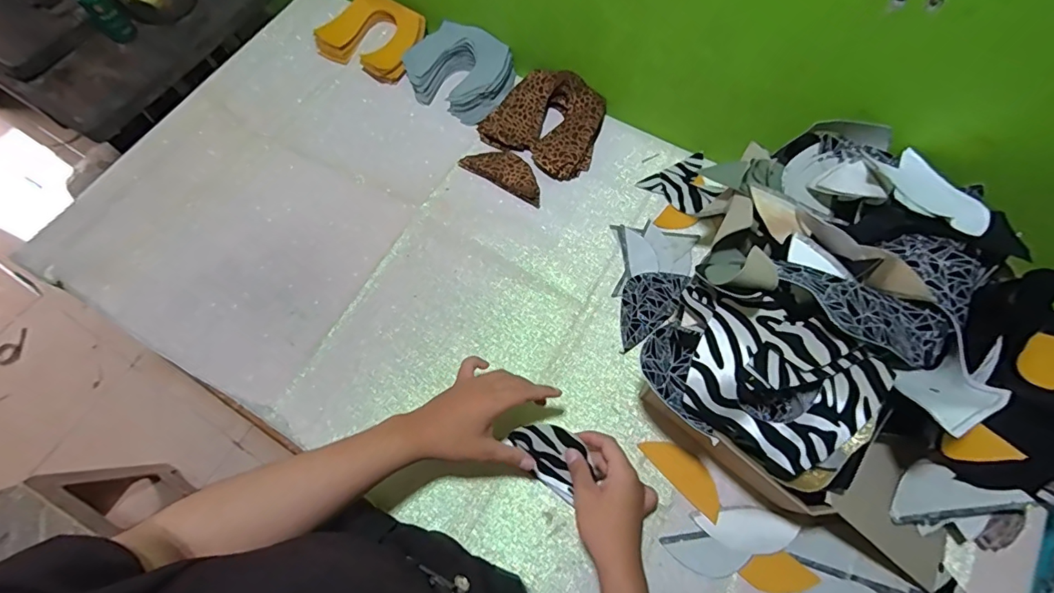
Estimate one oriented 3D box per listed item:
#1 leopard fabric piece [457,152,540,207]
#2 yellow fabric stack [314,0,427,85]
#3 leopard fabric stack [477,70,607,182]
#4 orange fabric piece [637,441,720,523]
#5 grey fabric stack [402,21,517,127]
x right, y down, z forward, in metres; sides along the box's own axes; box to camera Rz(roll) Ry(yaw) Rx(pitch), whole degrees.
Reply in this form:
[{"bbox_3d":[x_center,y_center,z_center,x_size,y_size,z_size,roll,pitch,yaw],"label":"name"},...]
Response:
[{"bbox_3d":[-0.030,-0.175,0.676,0.124,0.017,0.048,30,73,13],"label":"leopard fabric piece"},{"bbox_3d":[-0.247,-0.415,0.773,0.160,0.044,0.124,28,72,12],"label":"yellow fabric stack"},{"bbox_3d":[0.031,-0.252,0.693,0.162,0.041,0.139,32,73,13],"label":"leopard fabric stack"},{"bbox_3d":[0.173,0.191,0.526,0.037,0.004,0.100,-41,68,-10],"label":"orange fabric piece"},{"bbox_3d":[-0.103,-0.338,0.729,0.163,0.048,0.124,32,73,13],"label":"grey fabric stack"}]

